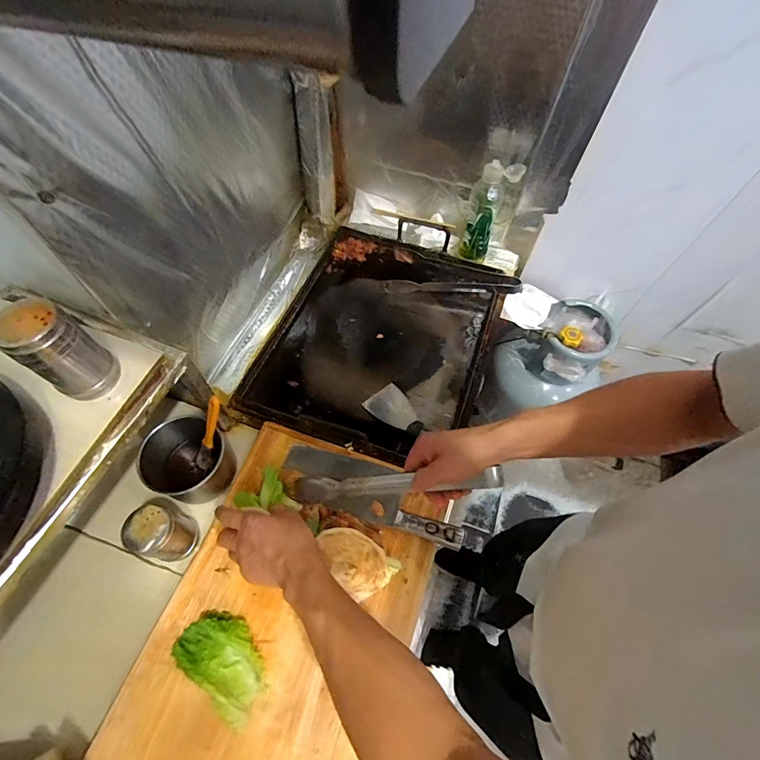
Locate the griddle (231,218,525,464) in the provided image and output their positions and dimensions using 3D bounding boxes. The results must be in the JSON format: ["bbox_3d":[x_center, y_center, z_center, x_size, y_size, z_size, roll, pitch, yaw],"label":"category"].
[{"bbox_3d":[0.012,-0.100,0.795,0.433,0.048,0.518,18,61,8],"label":"griddle"}]

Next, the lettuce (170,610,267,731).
[{"bbox_3d":[-0.202,0.360,0.494,0.133,0.034,0.078,36,65,17],"label":"lettuce"}]

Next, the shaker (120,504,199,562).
[{"bbox_3d":[-0.311,0.217,0.548,0.056,0.096,0.068,17,61,7],"label":"shaker"}]

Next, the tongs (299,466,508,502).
[{"bbox_3d":[0.015,0.138,0.505,0.278,0.021,0.030,-8,58,19],"label":"tongs"}]

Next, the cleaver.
[{"bbox_3d":[-0.015,0.177,0.617,0.303,0.034,0.089,17,61,8],"label":"cleaver"}]

